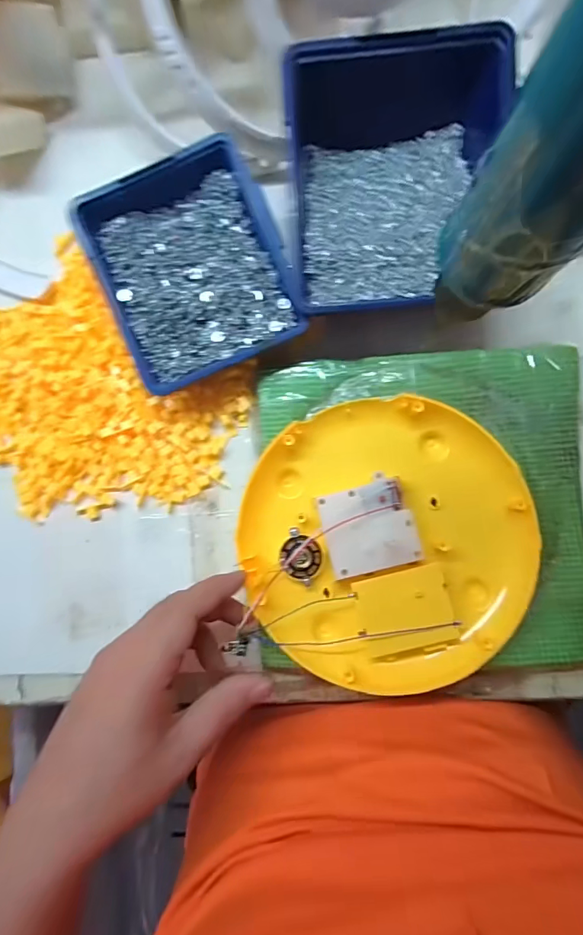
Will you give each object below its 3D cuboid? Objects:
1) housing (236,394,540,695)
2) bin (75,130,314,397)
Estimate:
[{"bbox_3d":[0.060,0.046,0.285,0.176,0.028,0.175,0,87,4],"label":"housing"},{"bbox_3d":[-0.066,-0.133,0.306,0.121,0.048,0.137,-24,85,1],"label":"bin"}]

